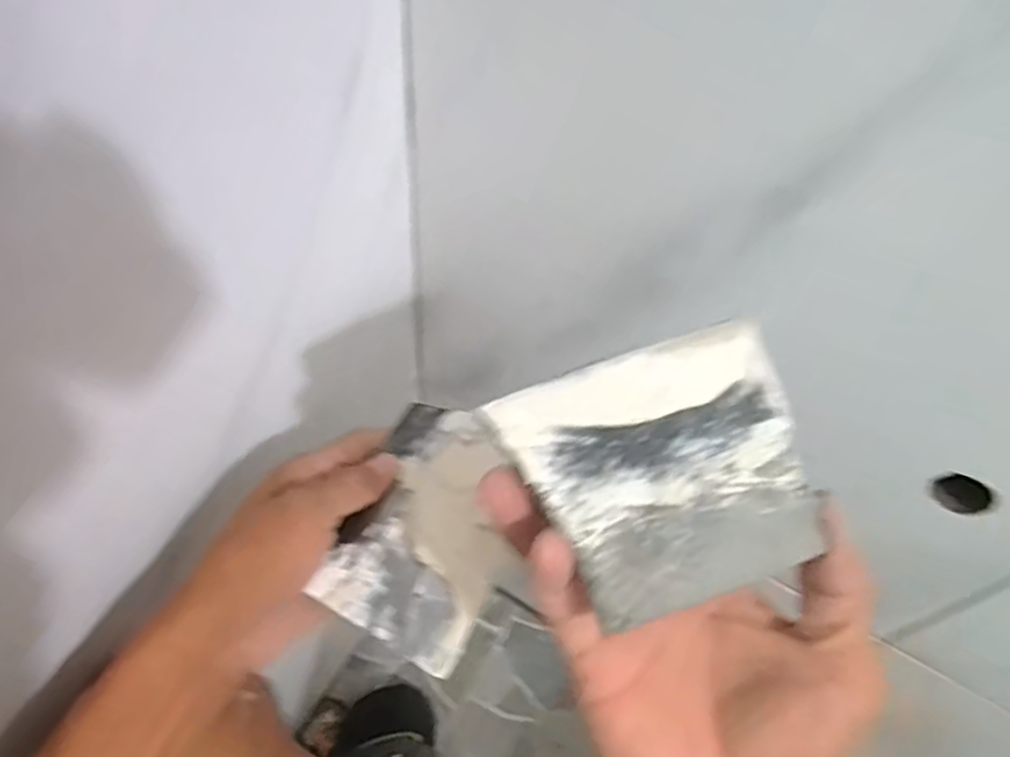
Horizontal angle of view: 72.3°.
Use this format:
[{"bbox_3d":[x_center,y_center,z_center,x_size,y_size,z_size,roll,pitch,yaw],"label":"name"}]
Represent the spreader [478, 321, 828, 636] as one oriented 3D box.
[{"bbox_3d":[0.053,0.029,0.219,0.094,0.004,0.079,-19,79,-14],"label":"spreader"}]

